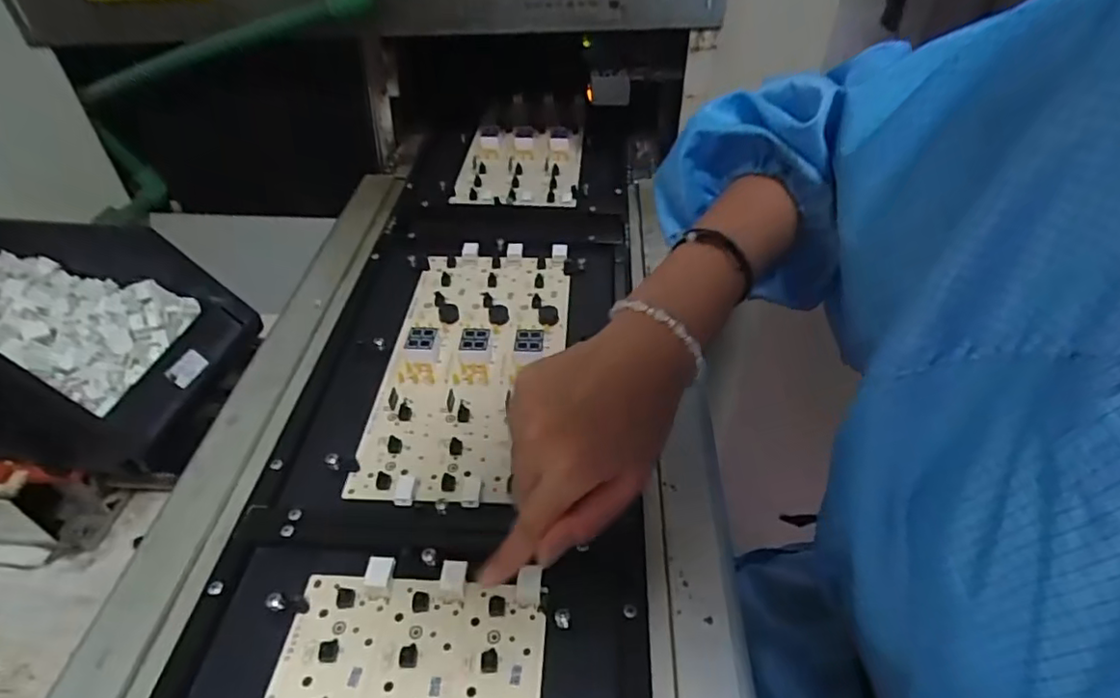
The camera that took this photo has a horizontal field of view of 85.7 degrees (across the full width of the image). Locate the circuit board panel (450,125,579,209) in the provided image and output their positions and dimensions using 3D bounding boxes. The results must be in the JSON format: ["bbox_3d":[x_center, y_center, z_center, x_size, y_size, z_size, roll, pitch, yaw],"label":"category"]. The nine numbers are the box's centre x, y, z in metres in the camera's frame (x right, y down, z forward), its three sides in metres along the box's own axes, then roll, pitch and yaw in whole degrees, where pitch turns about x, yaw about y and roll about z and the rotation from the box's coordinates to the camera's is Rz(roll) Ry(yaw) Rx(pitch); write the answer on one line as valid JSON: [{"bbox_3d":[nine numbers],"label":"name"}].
[{"bbox_3d":[-0.044,-0.206,0.672,0.127,0.019,0.154,4,43,2],"label":"circuit board panel"}]

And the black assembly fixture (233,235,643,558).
[{"bbox_3d":[-0.067,0.005,0.458,0.229,0.028,0.311,2,43,0],"label":"black assembly fixture"}]

